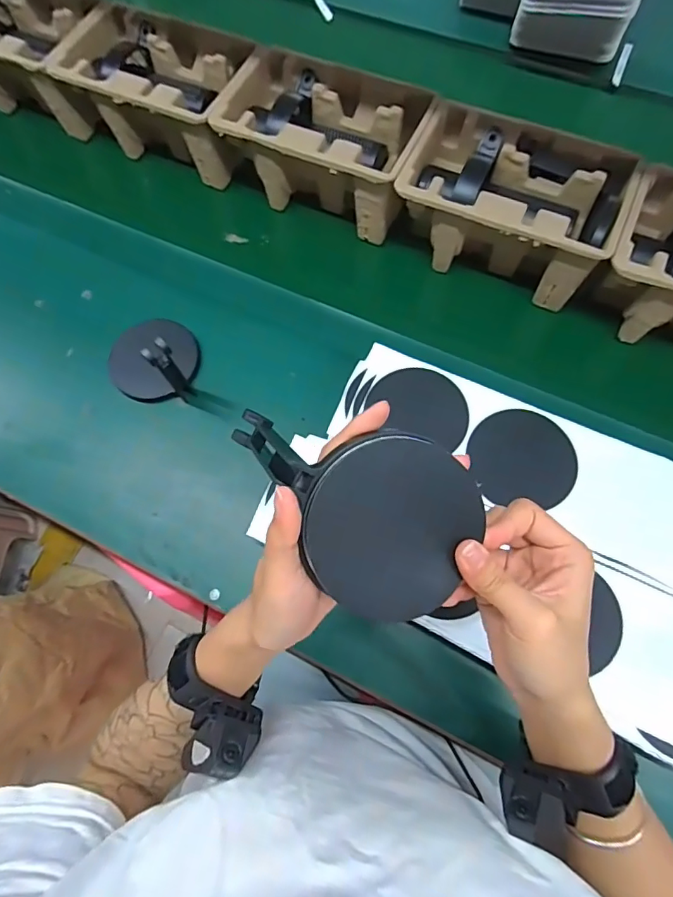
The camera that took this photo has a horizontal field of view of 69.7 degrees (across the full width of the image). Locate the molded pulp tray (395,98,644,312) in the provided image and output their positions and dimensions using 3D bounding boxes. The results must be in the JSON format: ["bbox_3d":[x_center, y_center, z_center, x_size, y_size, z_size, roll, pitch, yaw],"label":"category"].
[{"bbox_3d":[0.191,-0.268,0.542,0.221,0.095,0.146,25,73,10],"label":"molded pulp tray"}]

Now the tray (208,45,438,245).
[{"bbox_3d":[-0.013,-0.365,0.584,0.223,0.100,0.148,22,73,9],"label":"tray"}]

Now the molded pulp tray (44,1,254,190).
[{"bbox_3d":[-0.223,-0.460,0.631,0.241,0.099,0.144,23,73,9],"label":"molded pulp tray"}]

